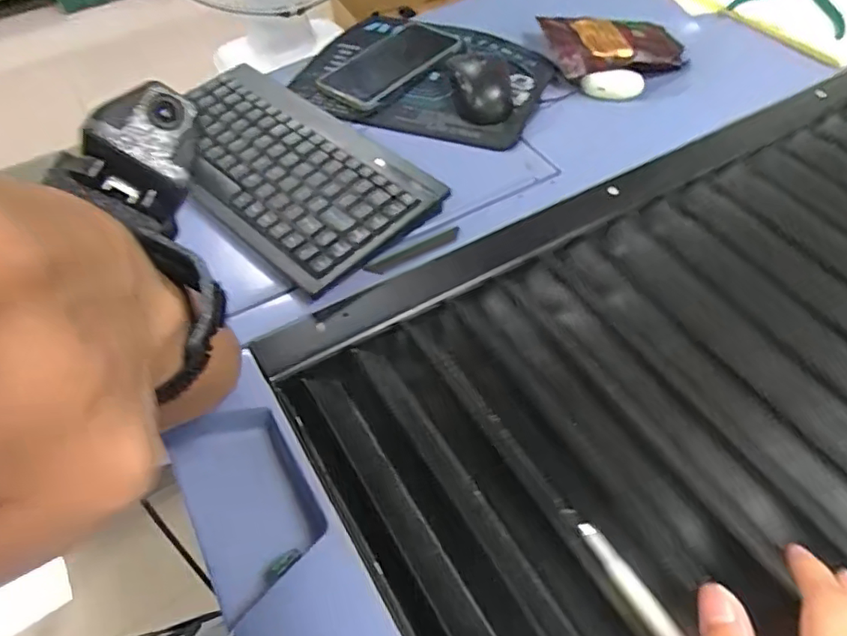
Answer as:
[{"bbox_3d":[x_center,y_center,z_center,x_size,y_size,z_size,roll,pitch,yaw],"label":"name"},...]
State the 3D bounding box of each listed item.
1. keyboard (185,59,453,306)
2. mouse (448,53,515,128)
[{"bbox_3d":[-0.126,-0.131,0.522,0.270,0.033,0.150,36,62,25],"label":"keyboard"},{"bbox_3d":[0.062,-0.241,0.600,0.061,0.035,0.100,-8,52,-4],"label":"mouse"}]

